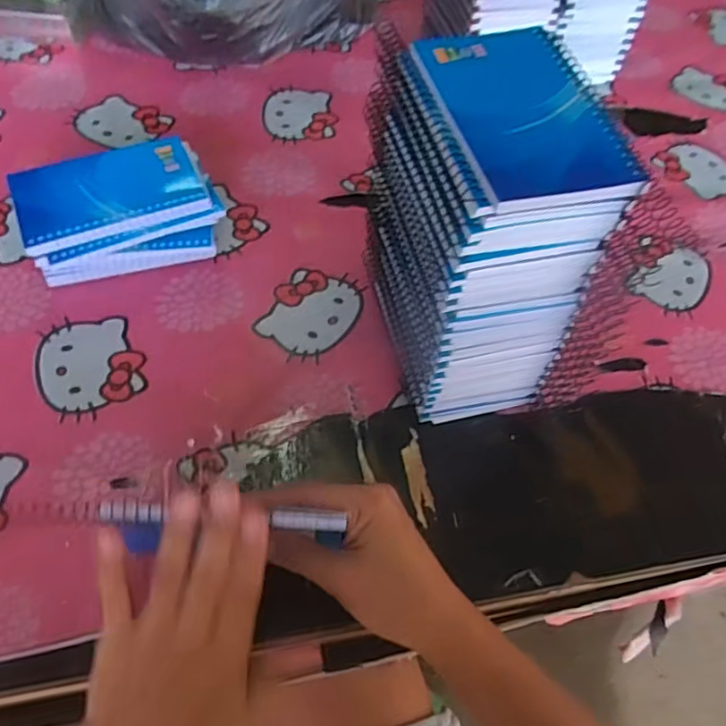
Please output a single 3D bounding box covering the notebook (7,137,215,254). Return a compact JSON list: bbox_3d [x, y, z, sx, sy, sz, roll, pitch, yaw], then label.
[{"bbox_3d":[-0.191,-0.132,0.475,0.133,0.009,0.086,-22,62,-17],"label":"notebook"}]

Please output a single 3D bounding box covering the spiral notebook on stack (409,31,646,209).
[{"bbox_3d":[0.082,-0.132,0.329,0.083,0.013,0.126,-9,59,-10],"label":"spiral notebook on stack"}]

